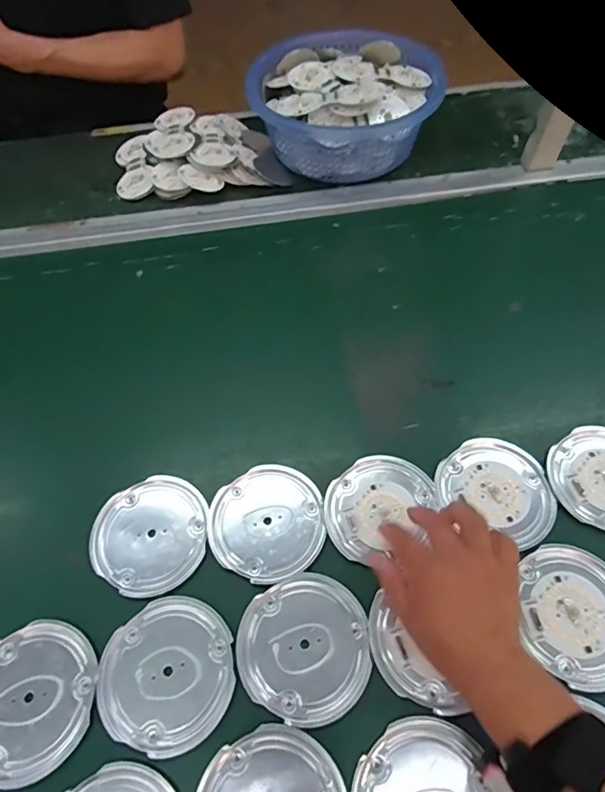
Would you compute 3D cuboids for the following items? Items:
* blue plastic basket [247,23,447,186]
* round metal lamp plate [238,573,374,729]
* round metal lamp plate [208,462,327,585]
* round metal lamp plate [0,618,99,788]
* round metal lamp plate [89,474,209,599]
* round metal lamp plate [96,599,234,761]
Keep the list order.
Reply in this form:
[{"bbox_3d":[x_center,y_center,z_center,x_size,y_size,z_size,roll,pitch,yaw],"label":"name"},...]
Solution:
[{"bbox_3d":[0.057,-0.425,0.694,0.258,0.111,0.236,-9,59,-4],"label":"blue plastic basket"},{"bbox_3d":[0.003,0.202,0.383,0.104,0.004,0.102,-1,59,1],"label":"round metal lamp plate"},{"bbox_3d":[-0.033,0.115,0.439,0.103,0.005,0.107,-1,59,1],"label":"round metal lamp plate"},{"bbox_3d":[-0.215,0.237,0.370,0.104,0.005,0.103,-1,59,1],"label":"round metal lamp plate"},{"bbox_3d":[-0.139,0.125,0.433,0.100,0.009,0.104,-1,59,1],"label":"round metal lamp plate"},{"bbox_3d":[-0.109,0.219,0.377,0.103,0.004,0.104,-1,59,1],"label":"round metal lamp plate"}]

